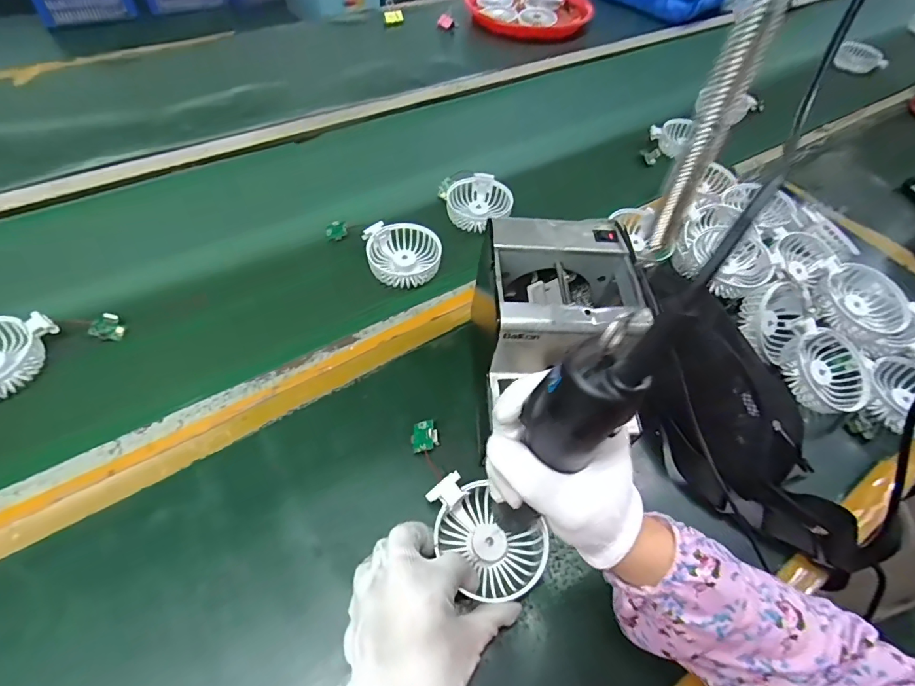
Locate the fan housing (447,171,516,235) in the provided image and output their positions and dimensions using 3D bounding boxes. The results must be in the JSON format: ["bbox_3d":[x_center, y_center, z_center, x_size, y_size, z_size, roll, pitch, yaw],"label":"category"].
[{"bbox_3d":[0.029,-0.190,0.639,0.082,0.030,0.085,2,54,-3],"label":"fan housing"}]

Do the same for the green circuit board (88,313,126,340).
[{"bbox_3d":[-0.372,-0.017,0.502,0.029,0.005,0.029,27,76,-29],"label":"green circuit board"}]

